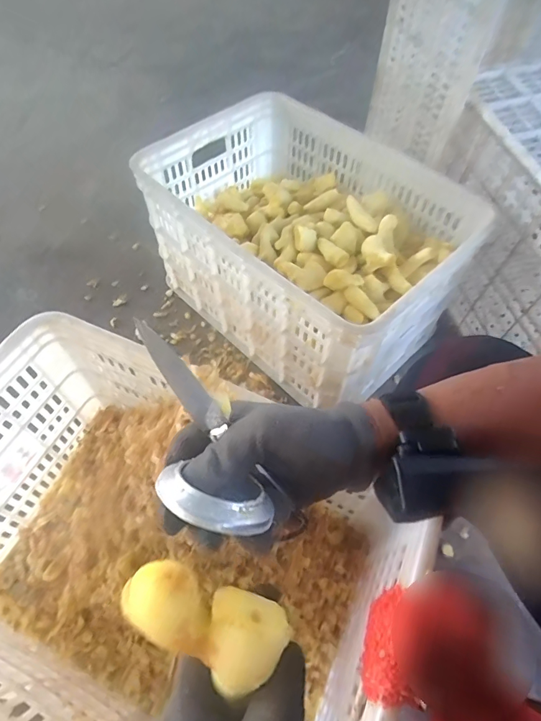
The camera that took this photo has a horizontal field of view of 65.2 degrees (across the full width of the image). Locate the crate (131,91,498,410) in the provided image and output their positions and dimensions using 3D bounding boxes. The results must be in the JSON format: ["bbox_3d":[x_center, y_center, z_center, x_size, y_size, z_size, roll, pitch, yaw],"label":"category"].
[{"bbox_3d":[0.061,-0.208,0.774,0.497,0.278,0.378,38,64,21],"label":"crate"}]

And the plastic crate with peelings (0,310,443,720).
[{"bbox_3d":[-0.143,0.224,0.500,0.483,0.276,0.353,21,59,13],"label":"plastic crate with peelings"}]

